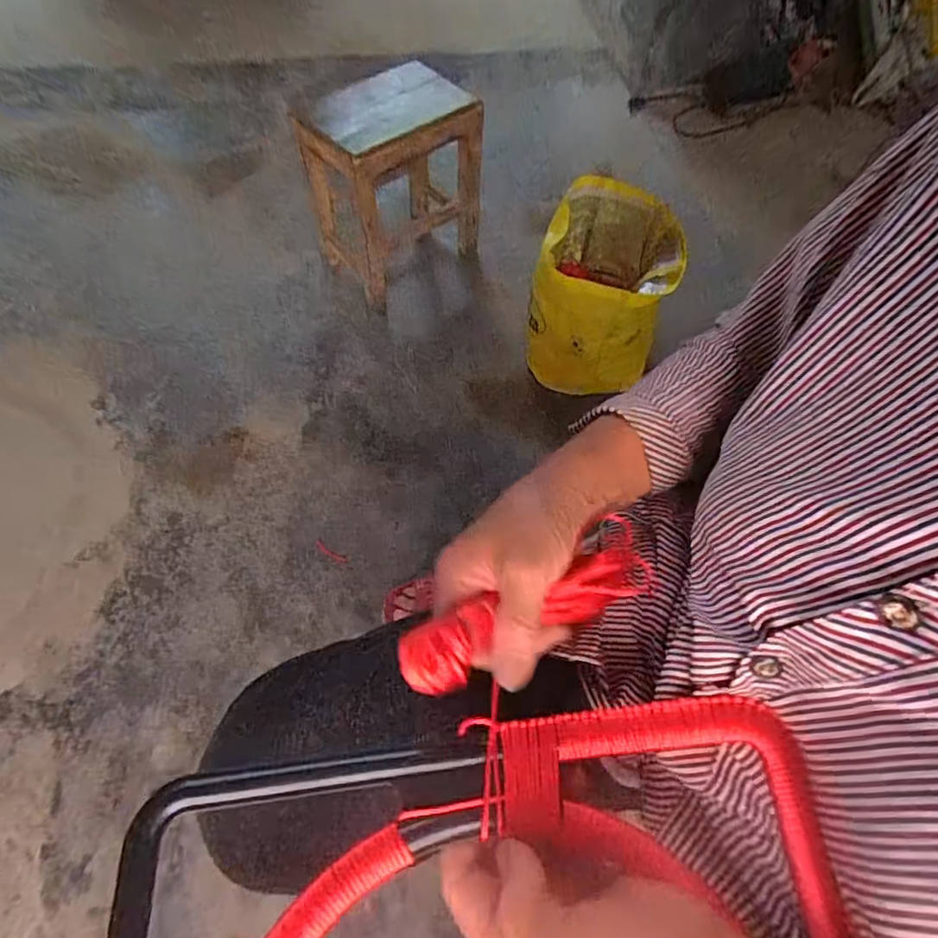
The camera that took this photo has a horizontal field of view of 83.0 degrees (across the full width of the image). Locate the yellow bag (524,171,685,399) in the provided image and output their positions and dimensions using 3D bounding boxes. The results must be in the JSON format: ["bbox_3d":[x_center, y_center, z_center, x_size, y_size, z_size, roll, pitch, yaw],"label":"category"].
[{"bbox_3d":[0.229,-0.304,0.922,0.209,0.246,0.289,16,59,7],"label":"yellow bag"}]

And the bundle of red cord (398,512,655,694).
[{"bbox_3d":[0.035,0.074,0.299,0.154,0.033,0.051,-18,61,-15],"label":"bundle of red cord"}]

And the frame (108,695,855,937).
[{"bbox_3d":[0.021,0.277,0.196,0.326,0.037,0.328,-5,59,-6],"label":"frame"}]

